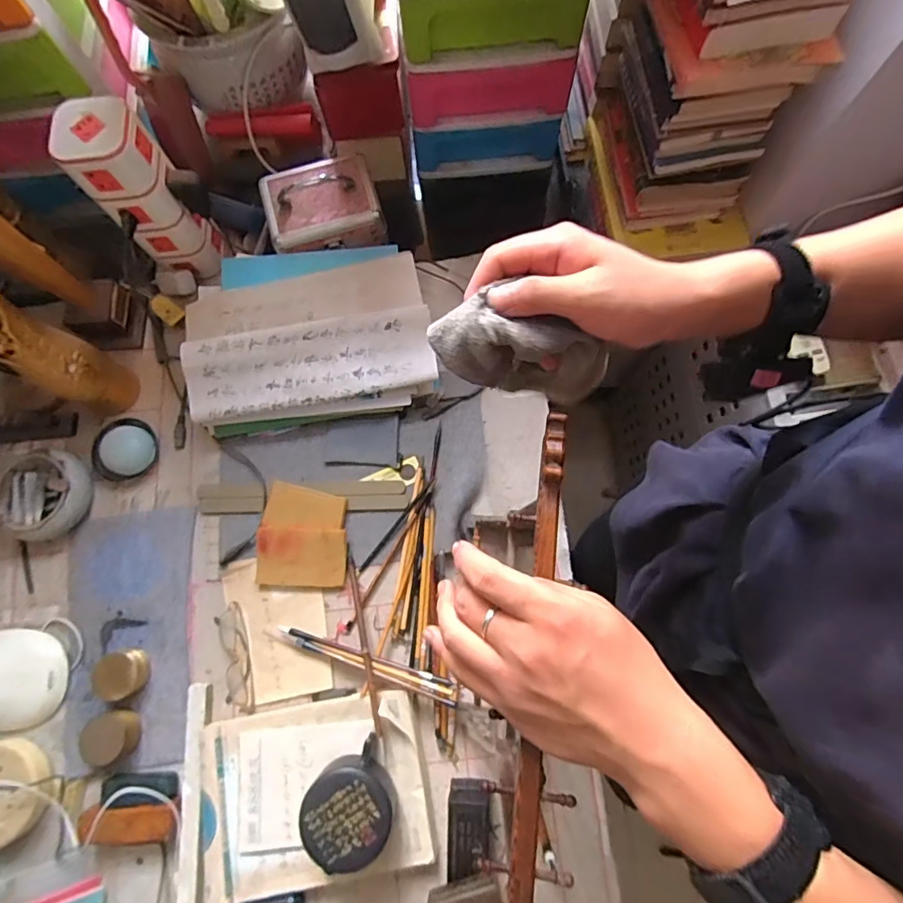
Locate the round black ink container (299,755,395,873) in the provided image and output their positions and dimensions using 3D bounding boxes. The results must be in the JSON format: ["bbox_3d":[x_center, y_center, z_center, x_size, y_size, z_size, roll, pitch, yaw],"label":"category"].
[{"bbox_3d":[-0.114,0.401,0.556,0.094,0.055,0.102,0,76,2],"label":"round black ink container"}]

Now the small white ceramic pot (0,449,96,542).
[{"bbox_3d":[-0.557,0.059,0.676,0.103,0.047,0.119,11,77,4],"label":"small white ceramic pot"}]

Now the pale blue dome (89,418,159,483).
[{"bbox_3d":[-0.460,-0.004,0.694,0.071,0.032,0.088,5,77,3],"label":"pale blue dome"}]

